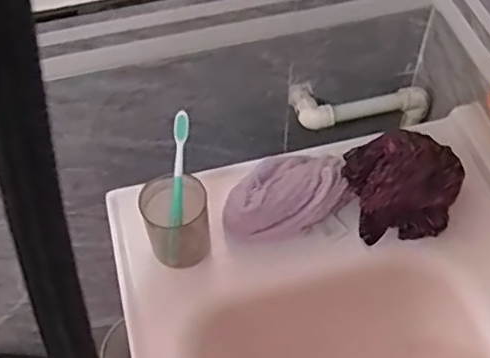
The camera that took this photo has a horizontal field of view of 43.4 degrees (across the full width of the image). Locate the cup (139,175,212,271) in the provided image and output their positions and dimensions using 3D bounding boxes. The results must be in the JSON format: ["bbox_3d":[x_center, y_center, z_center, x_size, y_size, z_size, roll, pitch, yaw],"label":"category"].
[{"bbox_3d":[-0.081,0.043,0.717,0.074,0.094,0.083,-15,56,-10],"label":"cup"}]

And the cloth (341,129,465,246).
[{"bbox_3d":[0.195,0.002,0.755,0.136,0.081,0.127,-11,55,-7],"label":"cloth"}]

